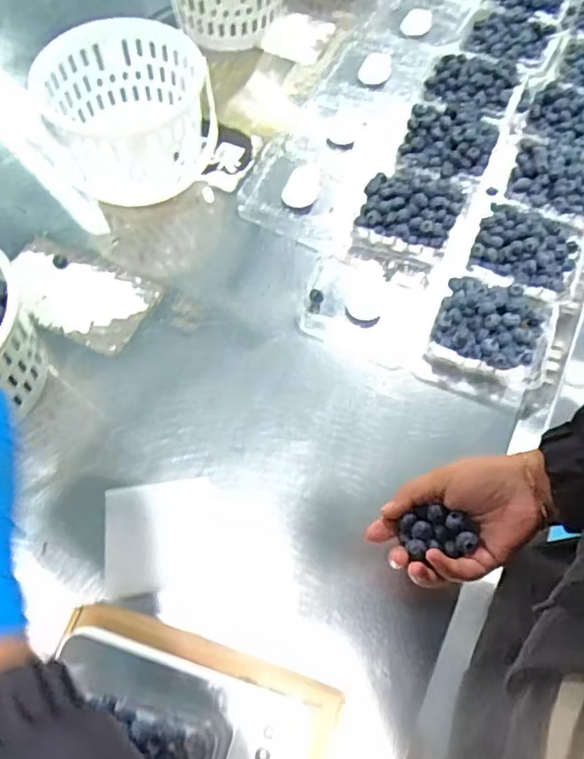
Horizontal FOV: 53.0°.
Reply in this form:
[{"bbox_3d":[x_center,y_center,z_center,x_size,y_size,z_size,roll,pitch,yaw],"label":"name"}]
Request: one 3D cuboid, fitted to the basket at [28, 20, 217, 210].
[{"bbox_3d":[-0.186,-0.307,0.675,0.186,0.114,0.188,1,63,-1],"label":"basket"}]

